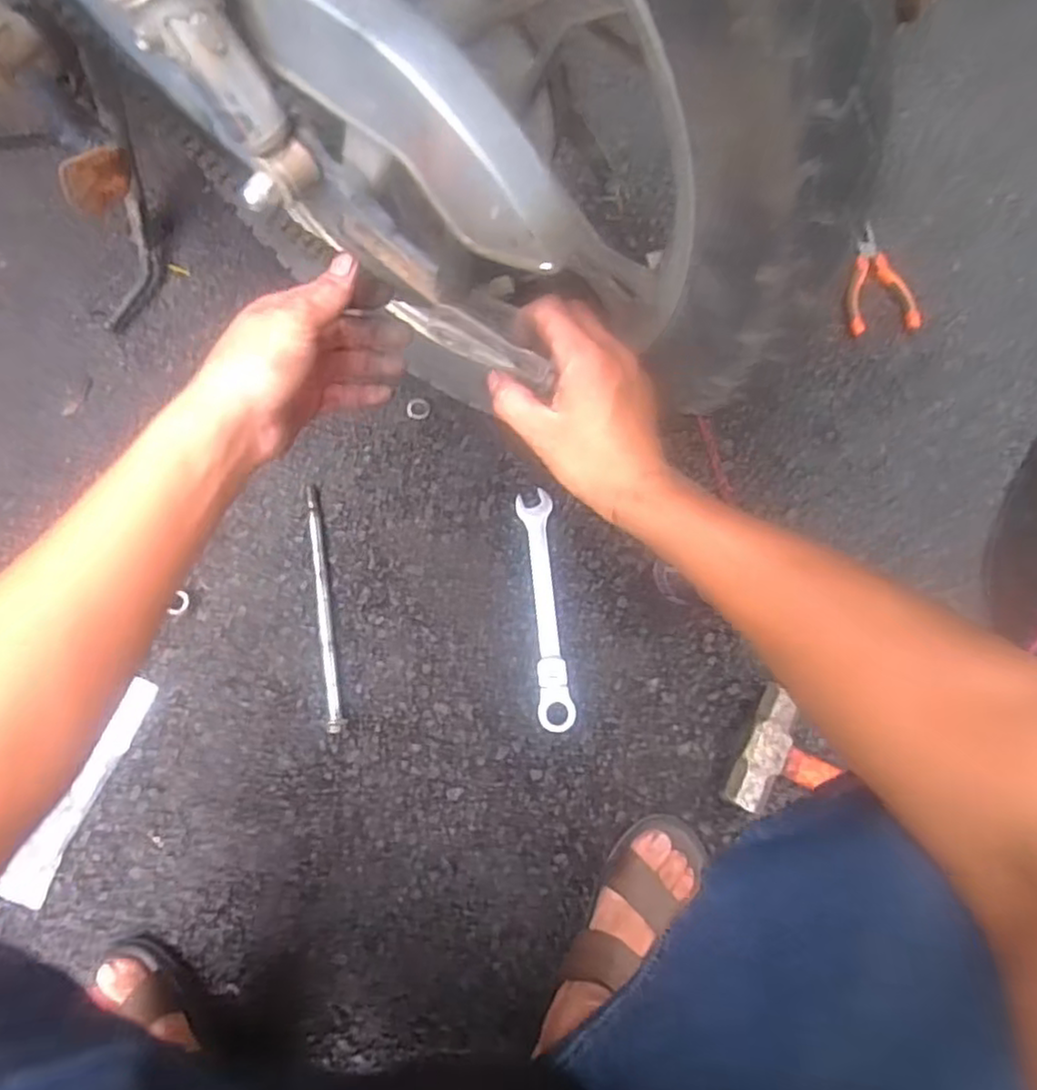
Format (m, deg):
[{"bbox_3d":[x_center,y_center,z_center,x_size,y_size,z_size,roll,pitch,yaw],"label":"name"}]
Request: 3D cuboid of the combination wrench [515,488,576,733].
[{"bbox_3d":[0.028,0.065,0.703,0.035,0.011,0.243,-6,80,-1],"label":"combination wrench"}]

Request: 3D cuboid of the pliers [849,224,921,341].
[{"bbox_3d":[0.399,-0.302,0.773,0.078,0.016,0.137,-7,80,-1],"label":"pliers"}]

